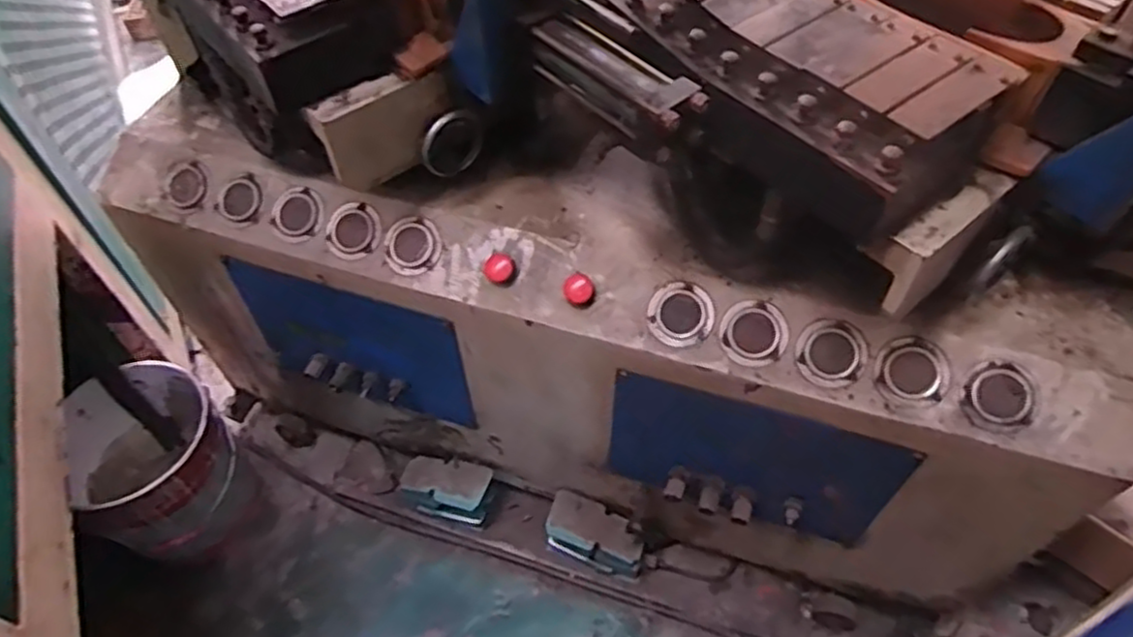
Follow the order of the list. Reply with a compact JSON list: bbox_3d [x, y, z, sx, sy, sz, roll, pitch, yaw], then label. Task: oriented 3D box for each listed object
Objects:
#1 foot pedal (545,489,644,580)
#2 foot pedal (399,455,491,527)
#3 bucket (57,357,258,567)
[{"bbox_3d":[0.057,0.422,1.375,0.184,0.105,0.085,17,55,14],"label":"foot pedal"},{"bbox_3d":[-0.247,0.349,1.449,0.194,0.117,0.094,9,53,8],"label":"foot pedal"},{"bbox_3d":[-0.793,0.291,1.399,0.262,0.308,0.304,-37,60,-24],"label":"bucket"}]

